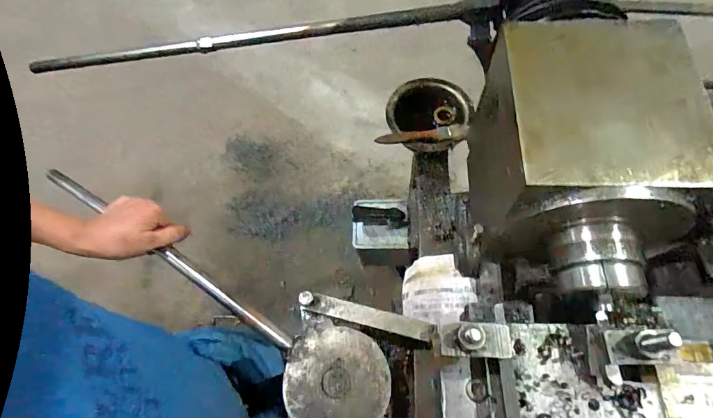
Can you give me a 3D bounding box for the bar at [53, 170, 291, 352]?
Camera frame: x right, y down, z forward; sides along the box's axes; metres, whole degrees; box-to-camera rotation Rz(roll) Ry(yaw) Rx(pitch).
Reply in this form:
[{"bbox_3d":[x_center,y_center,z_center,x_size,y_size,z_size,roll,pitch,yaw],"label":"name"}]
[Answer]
[{"bbox_3d":[-0.235,0.043,0.478,0.408,0.014,0.015,28,70,20],"label":"bar"}]

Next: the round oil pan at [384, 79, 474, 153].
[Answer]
[{"bbox_3d":[0.118,-0.147,0.651,0.135,0.039,0.128,-1,65,3],"label":"round oil pan"}]

